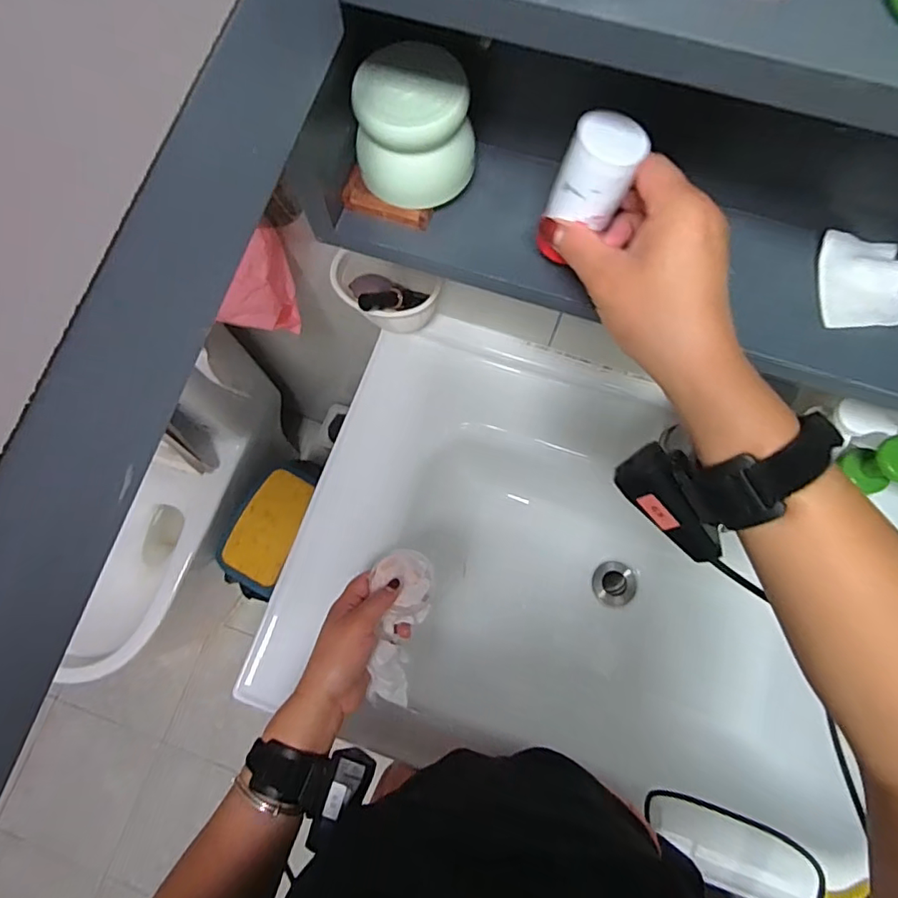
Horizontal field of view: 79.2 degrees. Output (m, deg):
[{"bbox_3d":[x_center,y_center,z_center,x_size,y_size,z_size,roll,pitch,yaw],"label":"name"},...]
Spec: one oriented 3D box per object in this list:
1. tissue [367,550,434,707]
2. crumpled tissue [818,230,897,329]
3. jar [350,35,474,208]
[{"bbox_3d":[-0.051,0.171,0.522,0.056,0.041,0.142,8,78,2],"label":"tissue"},{"bbox_3d":[0.259,-0.106,0.342,0.048,0.012,0.062,5,76,1],"label":"crumpled tissue"},{"bbox_3d":[-0.023,-0.194,0.334,0.066,0.057,0.067,0,76,0],"label":"jar"}]

